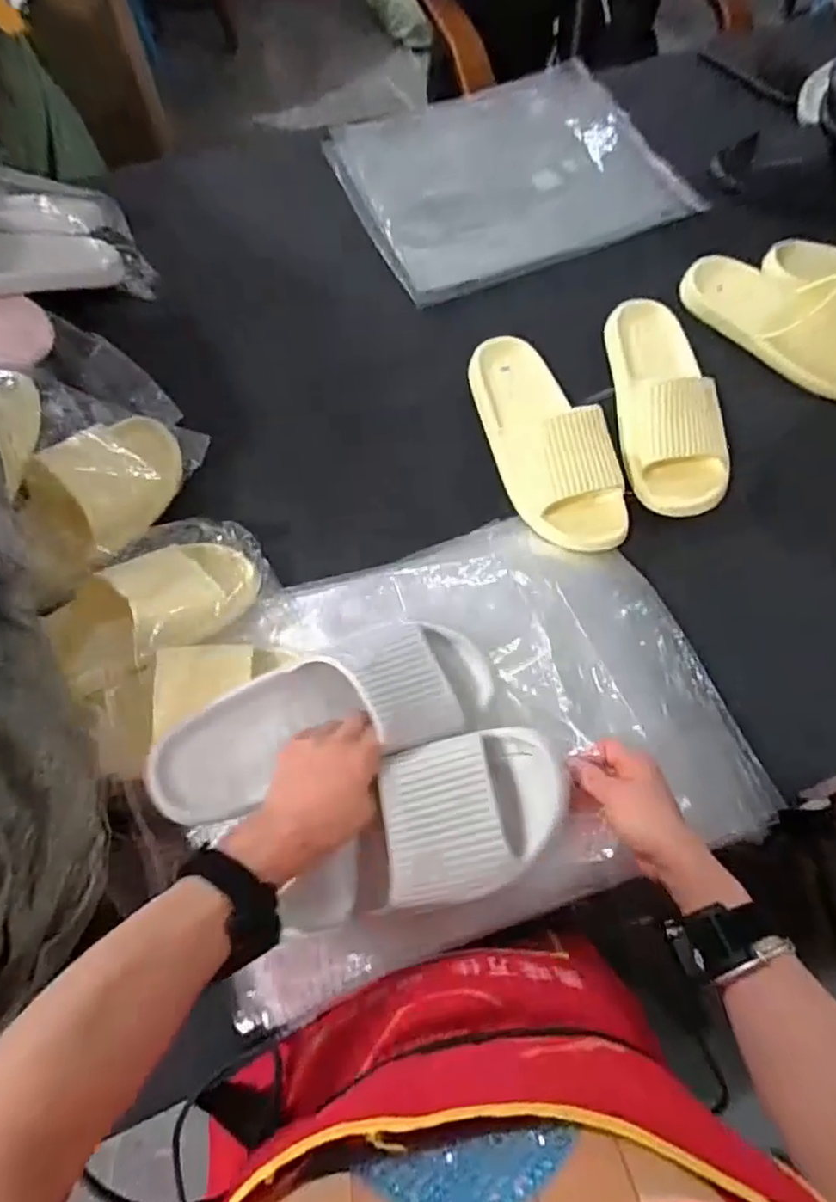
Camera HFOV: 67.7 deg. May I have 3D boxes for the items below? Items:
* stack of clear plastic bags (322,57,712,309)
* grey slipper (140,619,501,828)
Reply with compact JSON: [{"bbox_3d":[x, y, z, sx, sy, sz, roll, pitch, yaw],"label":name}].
[{"bbox_3d":[0.117,-0.551,0.805,0.401,0.030,0.305,-25,72,-10],"label":"stack of clear plastic bags"},{"bbox_3d":[-0.067,0.086,0.493,0.274,0.073,0.101,-19,71,-14],"label":"grey slipper"}]

